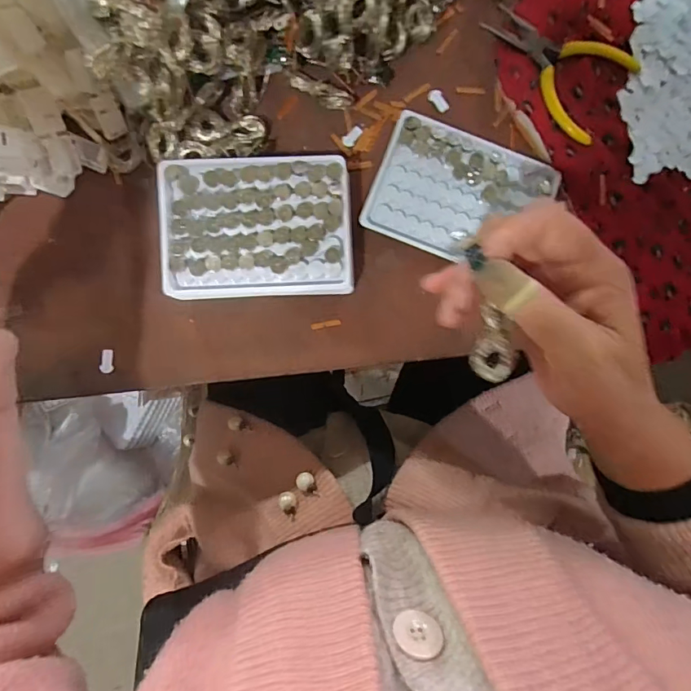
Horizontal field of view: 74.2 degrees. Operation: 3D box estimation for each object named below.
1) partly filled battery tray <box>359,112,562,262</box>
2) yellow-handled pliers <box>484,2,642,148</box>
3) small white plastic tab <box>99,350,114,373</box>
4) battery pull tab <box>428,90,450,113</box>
[{"bbox_3d":[0.087,-0.113,0.347,0.127,0.010,0.092,20,89,-1],"label":"partly filled battery tray"},{"bbox_3d":[0.155,-0.213,0.341,0.112,0.009,0.076,37,88,-1],"label":"yellow-handled pliers"},{"bbox_3d":[-0.180,0.012,0.343,0.010,0.004,0.018,-4,91,-1],"label":"small white plastic tab"},{"bbox_3d":[0.072,-0.189,0.351,0.010,0.004,0.019,-39,91,-1],"label":"battery pull tab"}]

